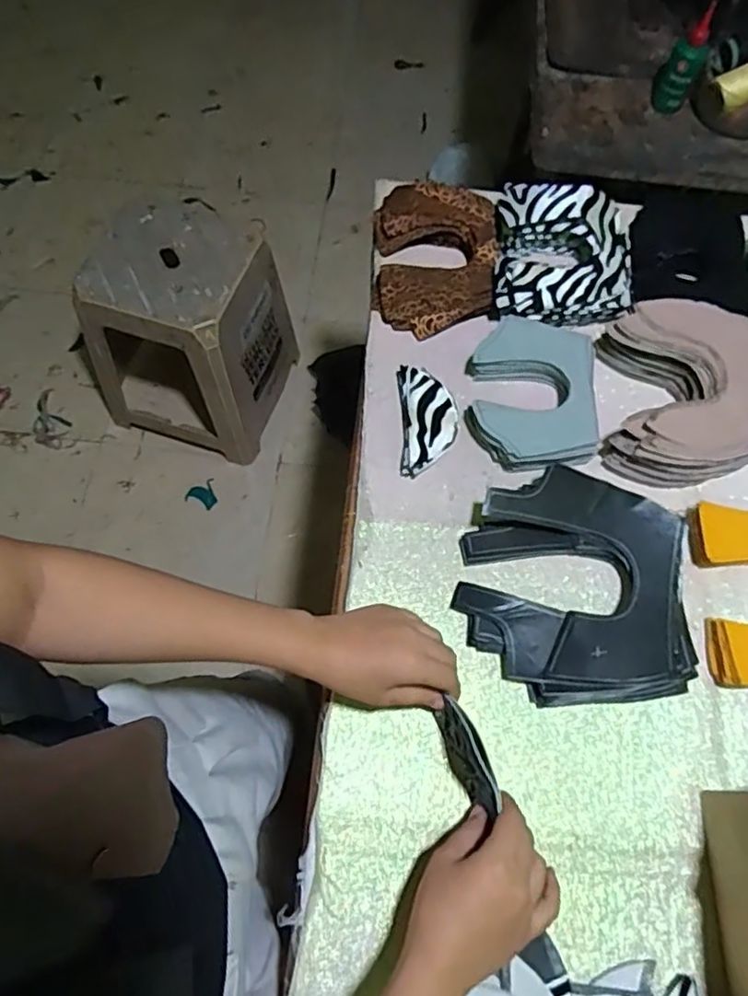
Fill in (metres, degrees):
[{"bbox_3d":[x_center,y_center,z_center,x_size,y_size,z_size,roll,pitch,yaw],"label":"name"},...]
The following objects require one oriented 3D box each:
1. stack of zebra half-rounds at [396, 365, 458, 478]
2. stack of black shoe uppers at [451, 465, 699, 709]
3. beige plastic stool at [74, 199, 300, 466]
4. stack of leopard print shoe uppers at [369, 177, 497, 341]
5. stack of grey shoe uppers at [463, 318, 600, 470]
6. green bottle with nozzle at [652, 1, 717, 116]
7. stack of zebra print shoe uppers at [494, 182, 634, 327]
[{"bbox_3d":[0.052,-0.076,0.628,0.053,0.023,0.110,-1,67,-1],"label":"stack of zebra half-rounds"},{"bbox_3d":[0.171,0.075,0.555,0.182,0.041,0.191,2,66,0],"label":"stack of black shoe uppers"},{"bbox_3d":[-0.390,-0.326,1.311,0.365,0.391,0.323,12,67,3],"label":"beige plastic stool"},{"bbox_3d":[0.067,-0.266,0.702,0.133,0.039,0.187,2,66,0],"label":"stack of leopard print shoe uppers"},{"bbox_3d":[0.156,-0.100,0.634,0.121,0.033,0.161,3,66,0],"label":"stack of grey shoe uppers"},{"bbox_3d":[0.386,-0.544,0.800,0.046,0.111,0.039,22,67,7],"label":"green bottle with nozzle"},{"bbox_3d":[0.203,-0.261,0.691,0.147,0.060,0.158,2,66,0],"label":"stack of zebra print shoe uppers"}]

